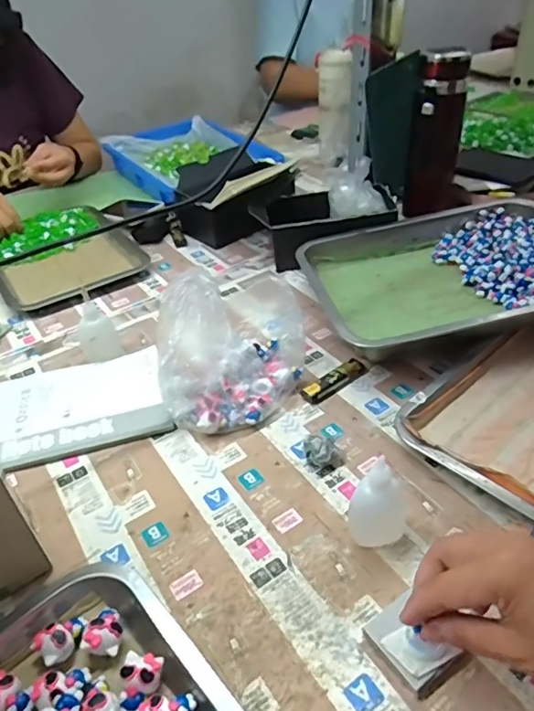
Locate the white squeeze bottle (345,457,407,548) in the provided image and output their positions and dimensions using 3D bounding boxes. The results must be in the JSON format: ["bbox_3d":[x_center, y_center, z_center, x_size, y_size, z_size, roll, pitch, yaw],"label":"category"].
[{"bbox_3d":[0.088,0.109,0.408,0.044,0.085,0.041,10,41,18],"label":"white squeeze bottle"}]

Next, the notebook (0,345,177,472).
[{"bbox_3d":[-0.209,0.050,0.569,0.187,0.014,0.150,-16,40,-13],"label":"notebook"}]

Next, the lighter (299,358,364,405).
[{"bbox_3d":[0.073,0.026,0.566,0.079,0.014,0.021,-29,45,-27],"label":"lighter"}]

